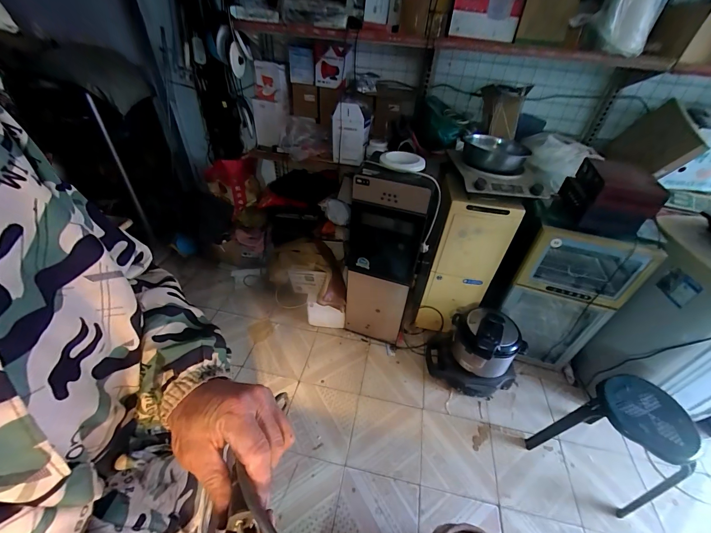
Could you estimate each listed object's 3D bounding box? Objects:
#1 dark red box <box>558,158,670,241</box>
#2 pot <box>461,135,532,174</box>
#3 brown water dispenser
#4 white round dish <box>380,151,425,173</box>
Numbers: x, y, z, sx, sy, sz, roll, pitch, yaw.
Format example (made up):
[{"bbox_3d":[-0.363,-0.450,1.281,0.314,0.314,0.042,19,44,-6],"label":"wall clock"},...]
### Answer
[{"bbox_3d":[0.868,-0.249,1.028,0.199,0.201,0.247,9,42,7],"label":"dark red box"},{"bbox_3d":[0.500,-0.407,1.086,0.211,0.073,0.168,7,42,5],"label":"pot"},{"bbox_3d":[0.117,-0.056,1.391,0.325,0.846,0.329,5,42,3],"label":"brown water dispenser"},{"bbox_3d":[0.179,-0.389,1.100,0.156,0.035,0.139,17,44,16],"label":"white round dish"}]

